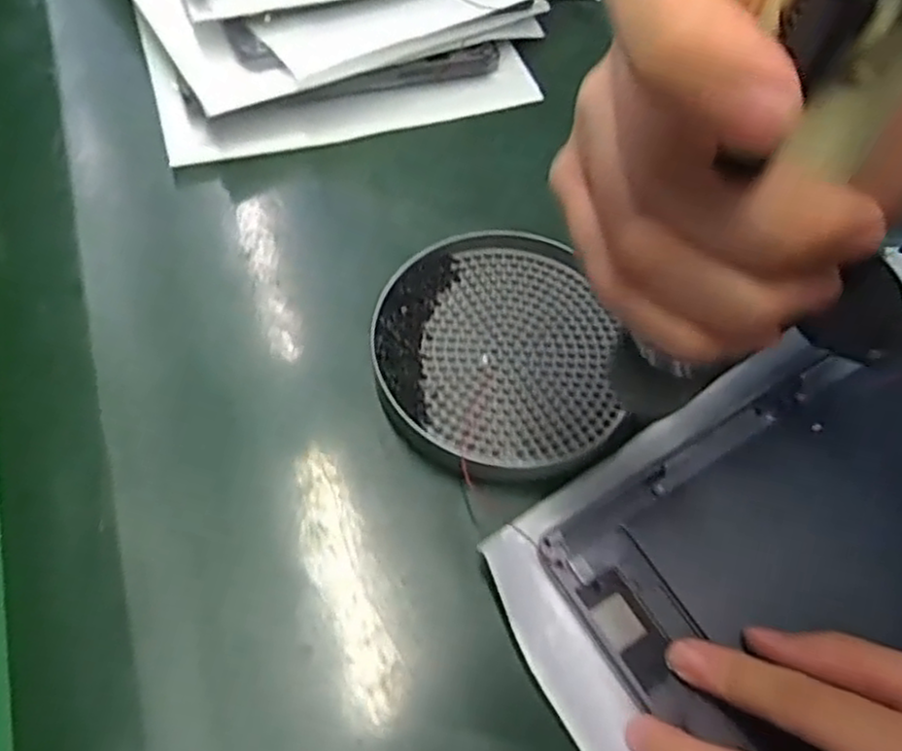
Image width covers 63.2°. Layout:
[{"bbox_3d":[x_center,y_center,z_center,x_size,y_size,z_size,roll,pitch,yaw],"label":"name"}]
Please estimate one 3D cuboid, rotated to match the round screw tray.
[{"bbox_3d":[0.020,-0.010,0.319,0.102,0.019,0.114,2,60,0],"label":"round screw tray"}]

